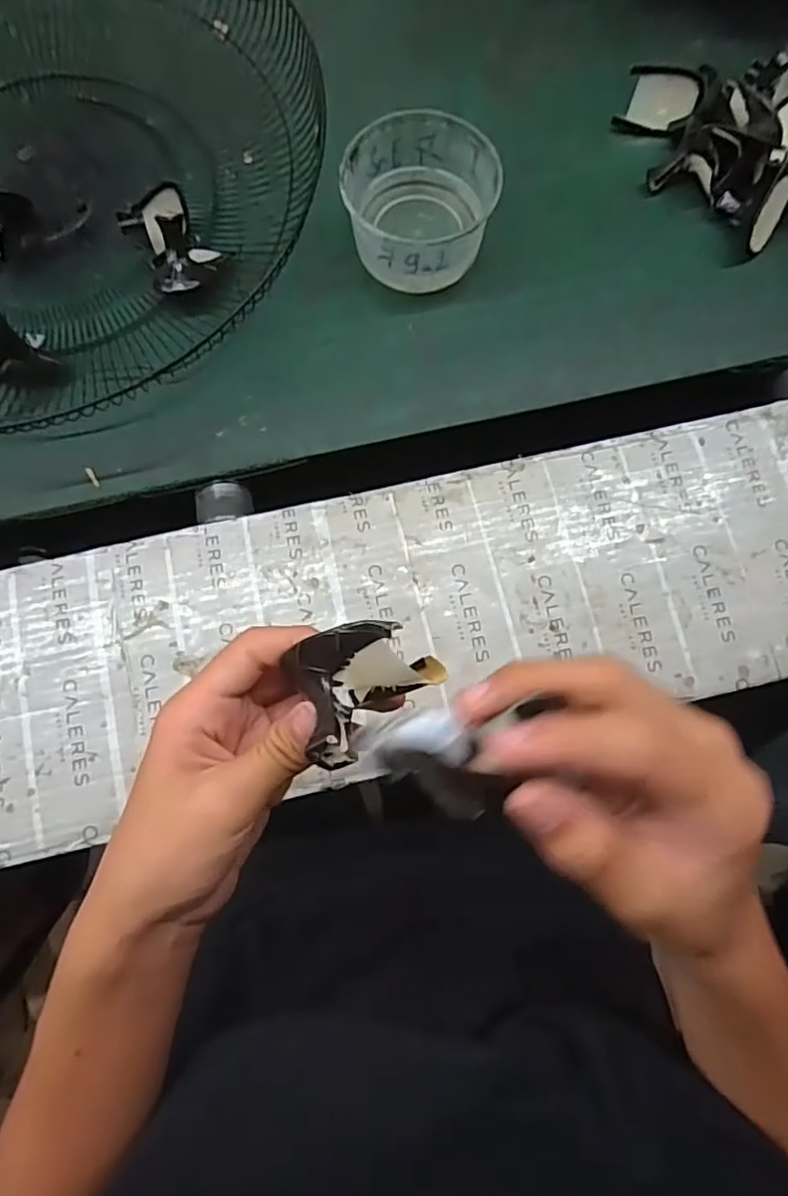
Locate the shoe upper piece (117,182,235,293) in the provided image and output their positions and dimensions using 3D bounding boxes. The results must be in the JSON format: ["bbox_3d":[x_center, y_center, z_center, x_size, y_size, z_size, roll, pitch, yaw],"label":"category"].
[{"bbox_3d":[-0.170,-0.282,0.476,0.064,0.044,0.087,-31,78,-7],"label":"shoe upper piece"}]

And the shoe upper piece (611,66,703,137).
[{"bbox_3d":[0.222,-0.418,0.517,0.060,0.036,0.033,12,77,3],"label":"shoe upper piece"}]

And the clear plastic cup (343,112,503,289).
[{"bbox_3d":[0.020,-0.307,0.478,0.111,0.052,0.115,0,76,0],"label":"clear plastic cup"}]

